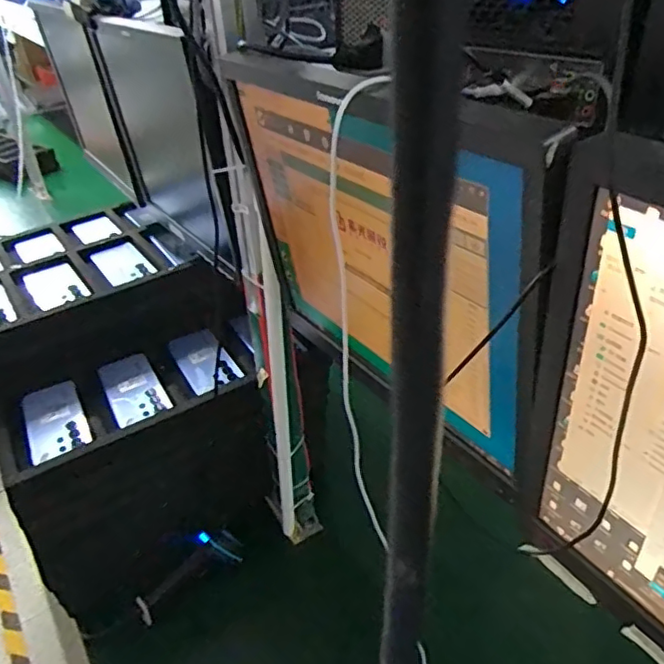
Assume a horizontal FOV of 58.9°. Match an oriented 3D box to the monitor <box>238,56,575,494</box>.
[{"bbox_3d":[0.036,-0.060,0.507,0.059,0.292,0.373,-25,40,-27],"label":"monitor"}]

